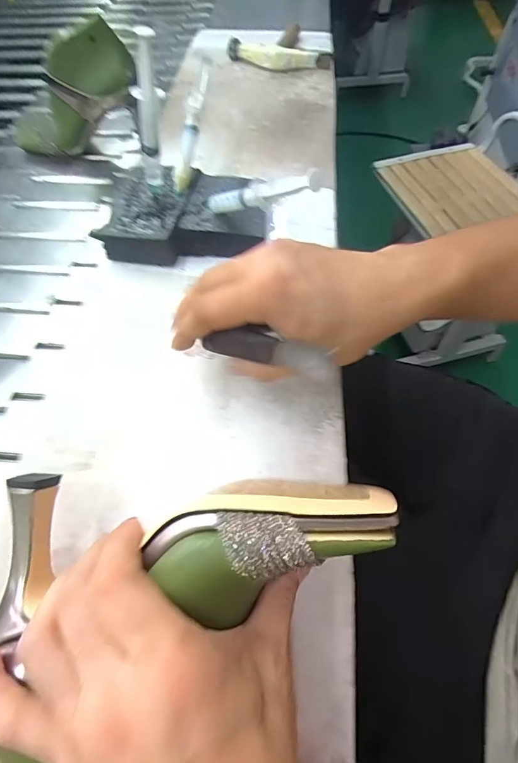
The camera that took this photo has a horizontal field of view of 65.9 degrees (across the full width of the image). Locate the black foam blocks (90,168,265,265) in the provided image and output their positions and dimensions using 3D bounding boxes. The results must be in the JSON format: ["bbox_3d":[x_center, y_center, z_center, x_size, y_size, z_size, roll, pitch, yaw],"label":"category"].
[{"bbox_3d":[-0.078,-0.182,0.433,0.168,0.039,0.122,-3,58,0],"label":"black foam blocks"}]

